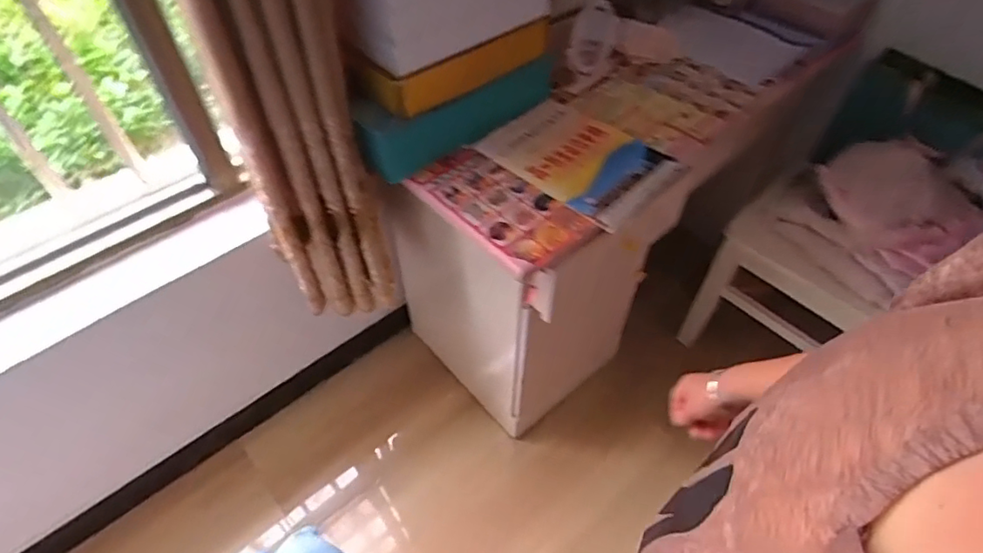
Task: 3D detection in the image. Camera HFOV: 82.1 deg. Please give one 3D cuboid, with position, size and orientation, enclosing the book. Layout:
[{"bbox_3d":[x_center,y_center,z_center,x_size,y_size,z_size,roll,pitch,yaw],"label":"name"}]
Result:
[{"bbox_3d":[0.146,-0.204,0.944,0.278,0.018,0.214,37,60,27],"label":"book"}]

